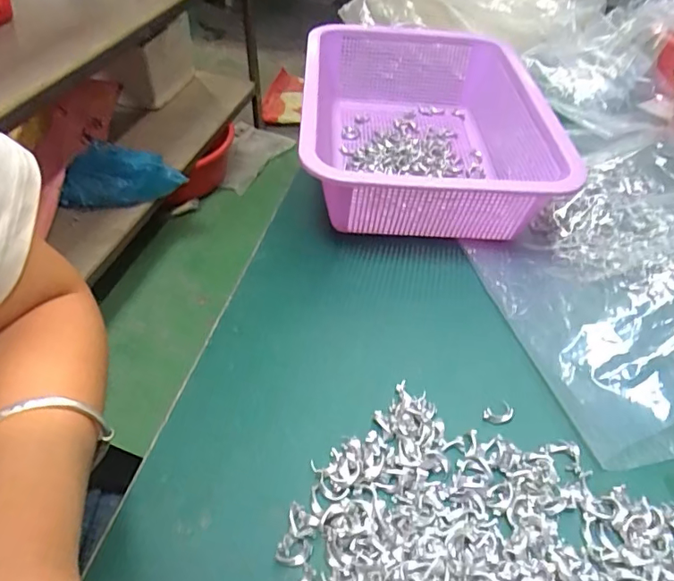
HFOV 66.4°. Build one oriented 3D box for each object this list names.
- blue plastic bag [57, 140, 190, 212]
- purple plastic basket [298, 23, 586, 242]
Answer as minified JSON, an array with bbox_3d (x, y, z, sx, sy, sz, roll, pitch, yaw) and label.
[{"bbox_3d":[-0.529,-0.276,1.265,0.273,0.117,0.115,7,46,3],"label":"blue plastic bag"},{"bbox_3d":[0.079,-0.157,0.495,0.212,0.086,0.293,2,46,-2],"label":"purple plastic basket"}]

